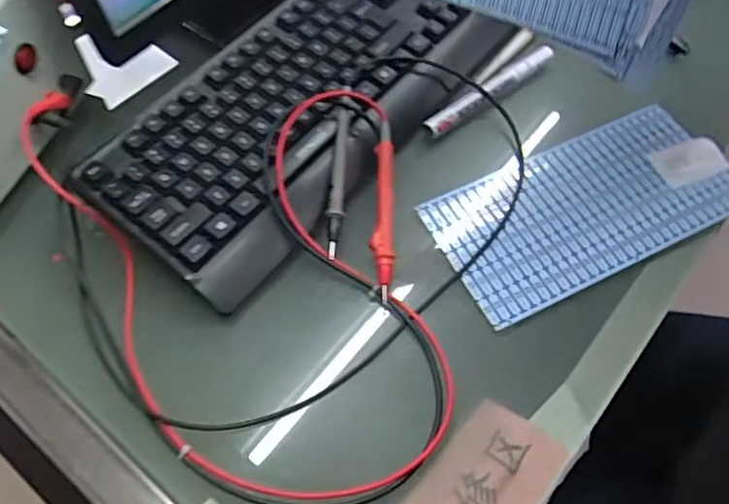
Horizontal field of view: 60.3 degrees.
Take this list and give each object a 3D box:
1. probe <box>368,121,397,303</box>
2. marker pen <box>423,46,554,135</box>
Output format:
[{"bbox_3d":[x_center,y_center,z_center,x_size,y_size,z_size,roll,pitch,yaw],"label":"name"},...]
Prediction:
[{"bbox_3d":[0.014,-0.032,0.455,0.016,0.017,0.135,1,74,1],"label":"probe"},{"bbox_3d":[0.107,-0.138,0.537,0.138,0.021,0.020,-37,66,-20],"label":"marker pen"}]

